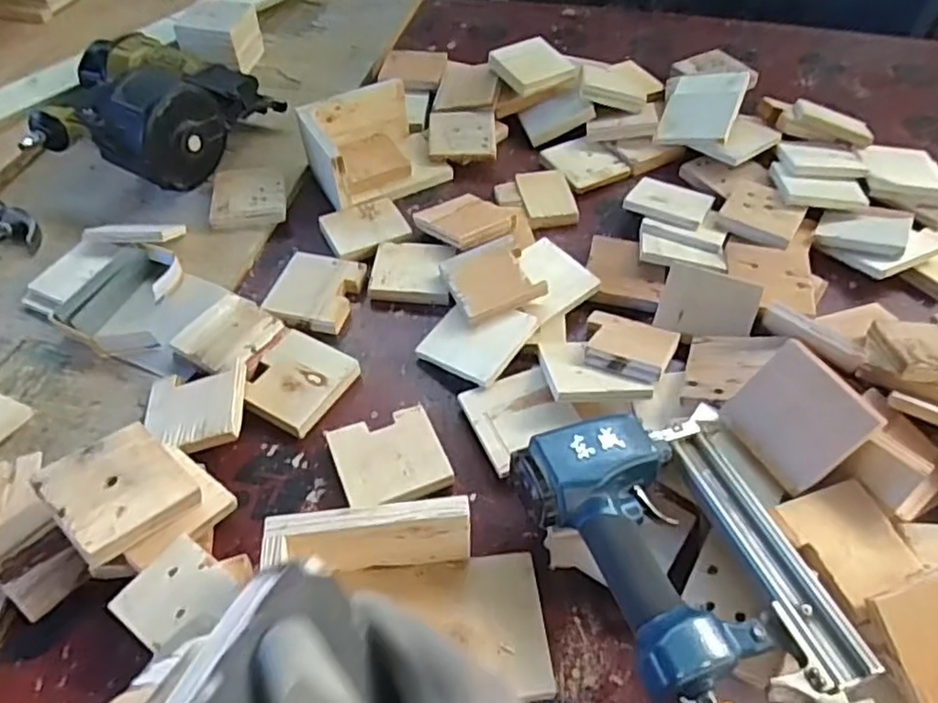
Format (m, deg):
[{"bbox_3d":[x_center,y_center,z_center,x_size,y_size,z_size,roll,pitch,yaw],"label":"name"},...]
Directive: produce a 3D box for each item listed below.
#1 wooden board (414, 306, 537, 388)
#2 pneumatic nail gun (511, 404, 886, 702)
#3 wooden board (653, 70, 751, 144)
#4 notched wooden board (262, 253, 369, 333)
[{"bbox_3d":[0.007,-0.014,0.650,0.091,0.010,0.088,22,63,28],"label":"wooden board"},{"bbox_3d":[0.159,0.141,0.467,0.183,0.049,0.226,-16,54,-15],"label":"pneumatic nail gun"},{"bbox_3d":[0.308,-0.326,0.874,0.101,0.016,0.142,8,59,23],"label":"wooden board"},{"bbox_3d":[-0.166,-0.067,0.712,0.086,0.020,0.092,14,52,9],"label":"notched wooden board"}]

